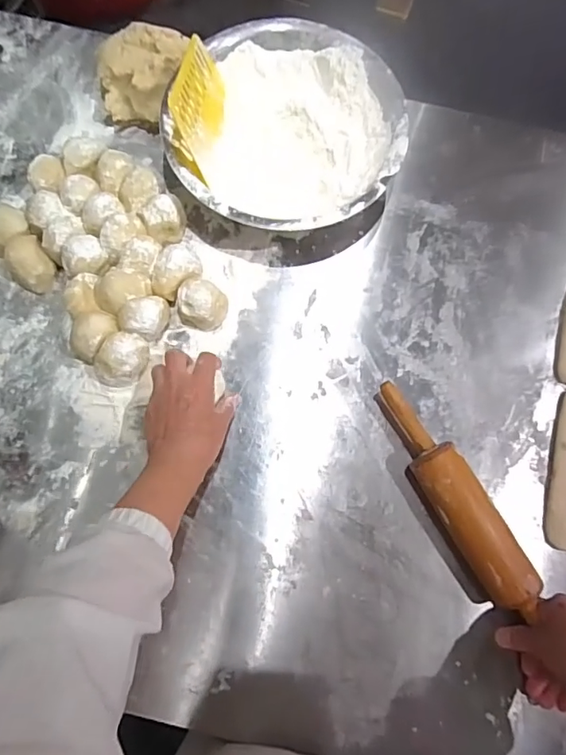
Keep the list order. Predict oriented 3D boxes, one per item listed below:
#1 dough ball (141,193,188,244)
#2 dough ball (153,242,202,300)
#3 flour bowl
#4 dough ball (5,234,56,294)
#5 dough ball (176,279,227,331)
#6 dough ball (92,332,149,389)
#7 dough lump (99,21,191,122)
[{"bbox_3d":[-0.141,-0.188,0.611,0.050,0.048,0.049,-22,77,-7],"label":"dough ball"},{"bbox_3d":[-0.125,-0.121,0.597,0.064,0.045,0.052,-30,78,-9],"label":"dough ball"},{"bbox_3d":[0.010,-0.287,0.626,0.254,0.089,0.275,0,75,-1],"label":"flour bowl"},{"bbox_3d":[-0.296,-0.132,0.594,0.046,0.046,0.058,-35,79,-10],"label":"dough ball"},{"bbox_3d":[-0.094,-0.084,0.585,0.051,0.053,0.042,18,76,3],"label":"dough ball"},{"bbox_3d":[-0.182,-0.020,0.567,0.046,0.047,0.058,23,76,5],"label":"dough ball"},{"bbox_3d":[-0.178,-0.384,0.647,0.103,0.070,0.102,0,75,-1],"label":"dough lump"}]

